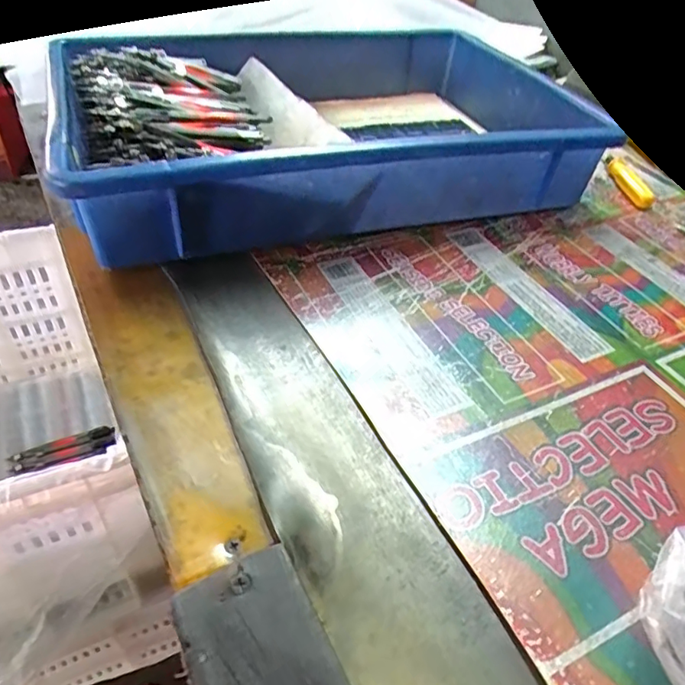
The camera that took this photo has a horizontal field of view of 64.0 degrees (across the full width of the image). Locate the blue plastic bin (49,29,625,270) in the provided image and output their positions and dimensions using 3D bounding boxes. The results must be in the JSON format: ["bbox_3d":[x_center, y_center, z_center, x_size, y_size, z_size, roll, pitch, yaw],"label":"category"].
[{"bbox_3d":[-0.011,-0.192,0.477,0.417,0.085,0.270,-14,47,-20],"label":"blue plastic bin"}]

